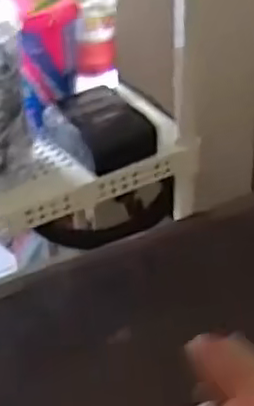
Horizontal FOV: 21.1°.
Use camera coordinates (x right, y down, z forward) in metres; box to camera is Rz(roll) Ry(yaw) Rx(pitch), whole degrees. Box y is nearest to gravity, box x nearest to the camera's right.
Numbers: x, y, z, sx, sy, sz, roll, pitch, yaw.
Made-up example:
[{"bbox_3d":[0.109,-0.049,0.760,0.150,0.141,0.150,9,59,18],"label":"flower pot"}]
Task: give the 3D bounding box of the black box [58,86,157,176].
[{"bbox_3d":[-0.021,-0.073,0.674,0.074,0.052,0.093,-17,37,-19],"label":"black box"}]

